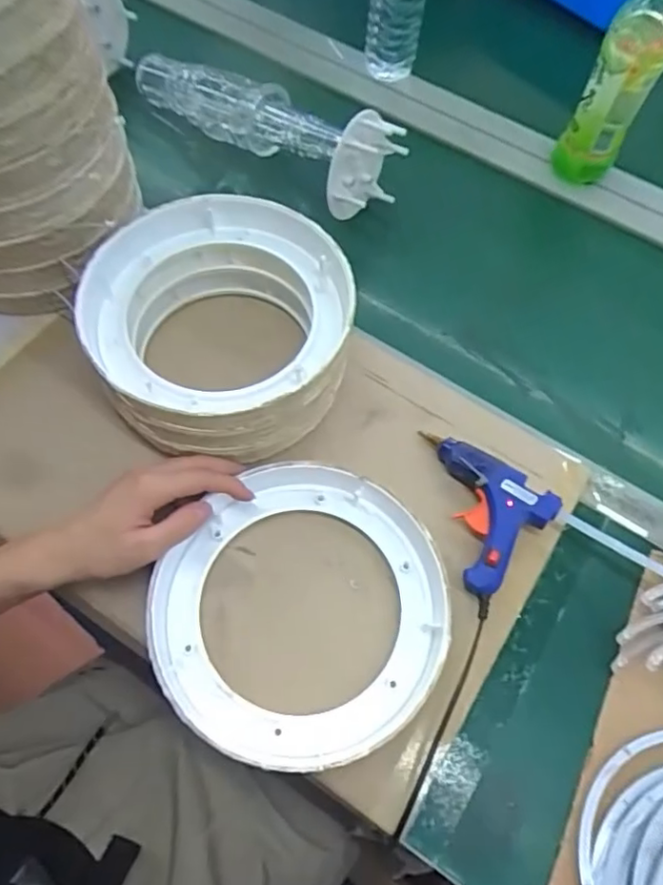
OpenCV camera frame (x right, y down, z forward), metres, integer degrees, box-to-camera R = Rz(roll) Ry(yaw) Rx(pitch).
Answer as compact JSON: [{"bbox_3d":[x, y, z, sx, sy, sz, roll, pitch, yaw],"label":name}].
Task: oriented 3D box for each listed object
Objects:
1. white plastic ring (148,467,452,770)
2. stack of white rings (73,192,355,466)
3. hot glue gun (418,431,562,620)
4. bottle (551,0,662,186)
[{"bbox_3d":[-0.024,0.120,0.446,0.212,0.033,0.215,1,64,-3],"label":"white plastic ring"},{"bbox_3d":[-0.095,-0.095,0.519,0.214,0.106,0.220,-28,69,-16],"label":"stack of white rings"},{"bbox_3d":[0.138,0.057,0.485,0.086,0.034,0.152,-5,65,-6],"label":"hot glue gun"},{"bbox_3d":[0.293,-0.363,0.602,0.061,0.228,0.062,32,67,12],"label":"bottle"}]

